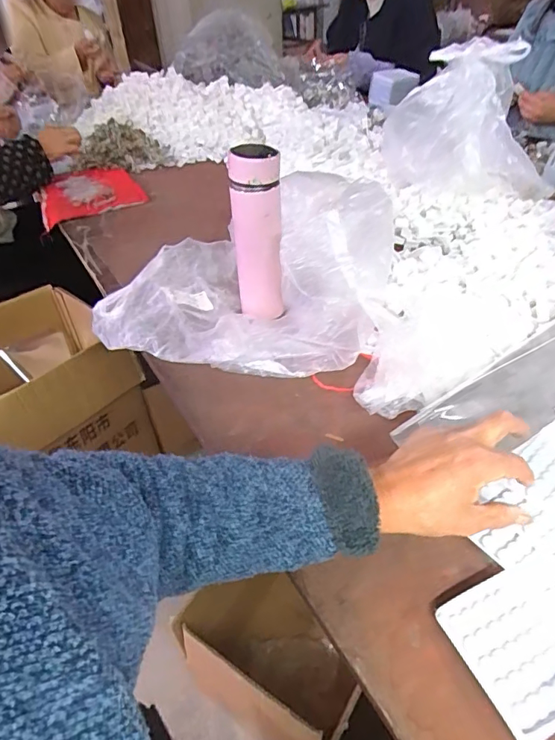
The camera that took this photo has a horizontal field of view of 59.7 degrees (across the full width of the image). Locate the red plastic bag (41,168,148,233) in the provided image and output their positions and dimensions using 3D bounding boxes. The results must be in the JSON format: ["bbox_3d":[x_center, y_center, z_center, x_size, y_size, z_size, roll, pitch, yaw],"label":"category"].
[{"bbox_3d":[-0.440,-0.413,1.134,0.216,0.051,0.320,-18,42,-16],"label":"red plastic bag"}]

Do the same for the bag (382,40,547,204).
[{"bbox_3d":[0.326,-0.414,0.838,0.209,0.234,0.208,-17,42,-15],"label":"bag"}]

